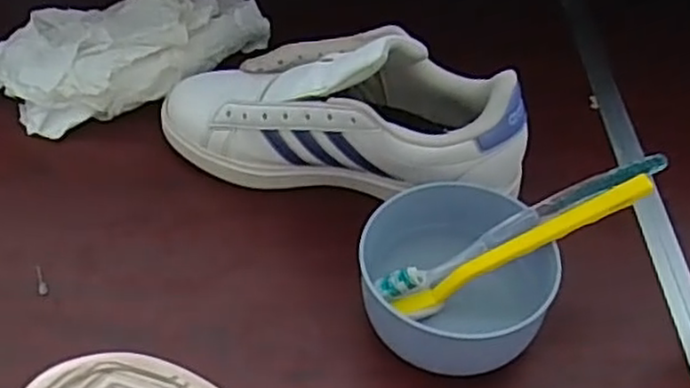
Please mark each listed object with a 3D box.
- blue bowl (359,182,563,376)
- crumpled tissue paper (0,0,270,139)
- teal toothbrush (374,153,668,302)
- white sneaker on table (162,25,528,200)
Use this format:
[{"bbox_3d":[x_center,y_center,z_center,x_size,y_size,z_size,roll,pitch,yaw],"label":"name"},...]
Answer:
[{"bbox_3d":[0.065,0.048,0.420,0.113,0.051,0.101,18,51,12],"label":"blue bowl"},{"bbox_3d":[-0.177,-0.119,0.558,0.220,0.050,0.117,-24,55,-21],"label":"crumpled tissue paper"},{"bbox_3d":[0.100,0.018,0.411,0.176,0.015,0.015,-28,53,7],"label":"teal toothbrush"},{"bbox_3d":[-0.009,-0.061,0.481,0.253,0.113,0.095,1,49,13],"label":"white sneaker on table"}]

